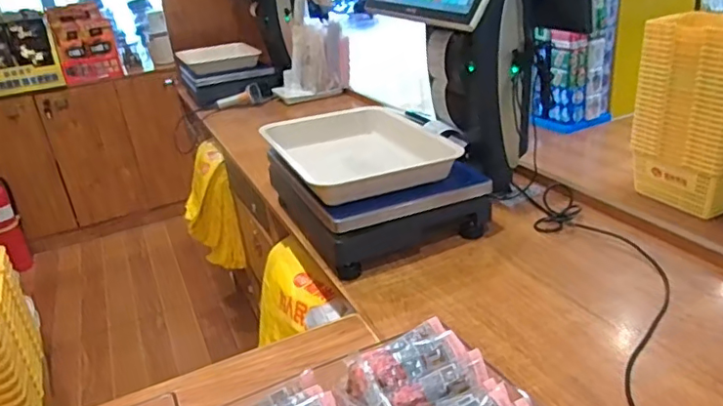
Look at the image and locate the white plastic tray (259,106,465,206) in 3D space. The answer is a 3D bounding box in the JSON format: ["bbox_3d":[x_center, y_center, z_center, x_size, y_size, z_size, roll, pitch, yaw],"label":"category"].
[{"bbox_3d":[-0.011,-0.091,0.947,0.263,0.062,0.290,-14,27,-16],"label":"white plastic tray"}]

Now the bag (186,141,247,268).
[{"bbox_3d":[-0.476,-0.011,1.699,0.134,0.306,0.350,-14,28,-18],"label":"bag"}]

